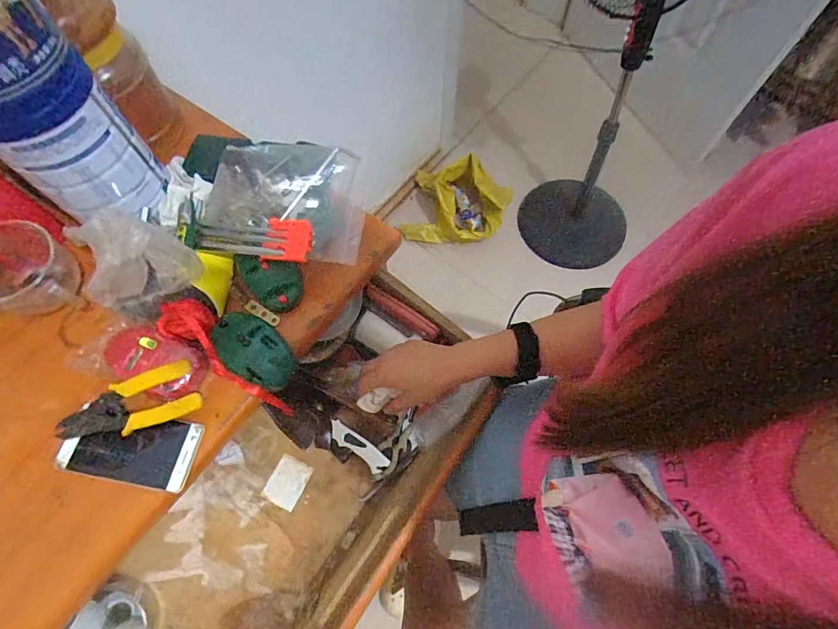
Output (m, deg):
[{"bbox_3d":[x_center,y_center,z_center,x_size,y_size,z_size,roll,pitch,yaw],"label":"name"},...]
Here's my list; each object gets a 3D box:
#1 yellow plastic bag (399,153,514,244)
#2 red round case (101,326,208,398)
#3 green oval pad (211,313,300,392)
[{"bbox_3d":[0.136,-0.392,1.441,0.337,0.188,0.253,10,66,4],"label":"yellow plastic bag"},{"bbox_3d":[-0.302,0.052,0.481,0.117,0.027,0.065,14,66,6],"label":"red round case"},{"bbox_3d":[-0.191,0.040,0.491,0.099,0.033,0.064,36,70,15],"label":"green oval pad"}]

